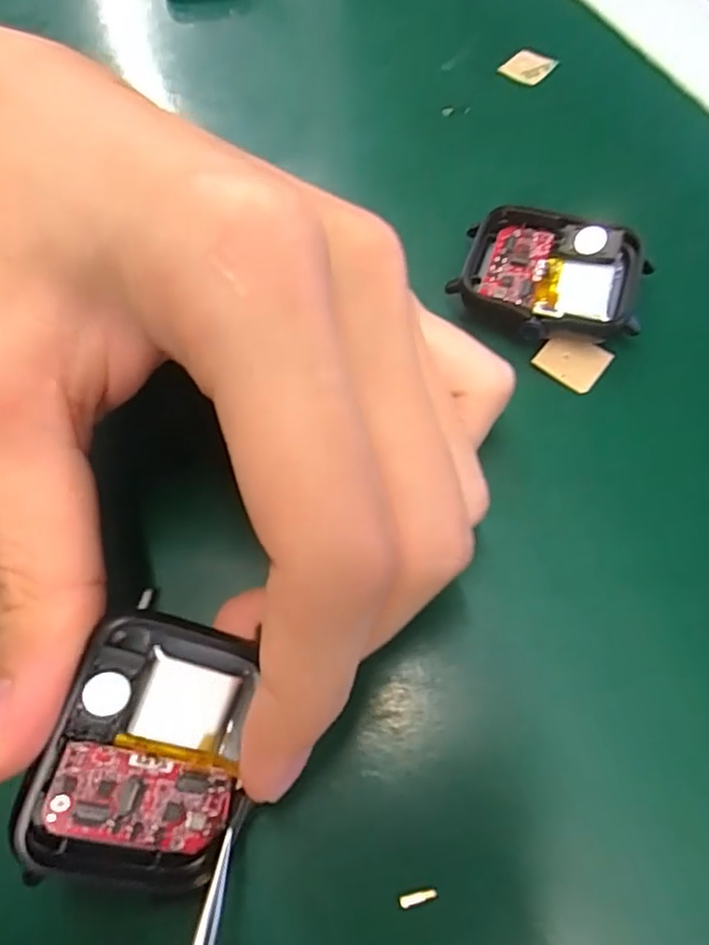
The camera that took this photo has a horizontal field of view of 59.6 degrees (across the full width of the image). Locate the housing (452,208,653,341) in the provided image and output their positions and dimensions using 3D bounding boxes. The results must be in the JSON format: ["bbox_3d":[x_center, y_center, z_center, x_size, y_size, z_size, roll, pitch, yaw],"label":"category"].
[{"bbox_3d":[0.051,-0.051,0.164,0.046,0.012,0.038,19,65,13],"label":"housing"}]

